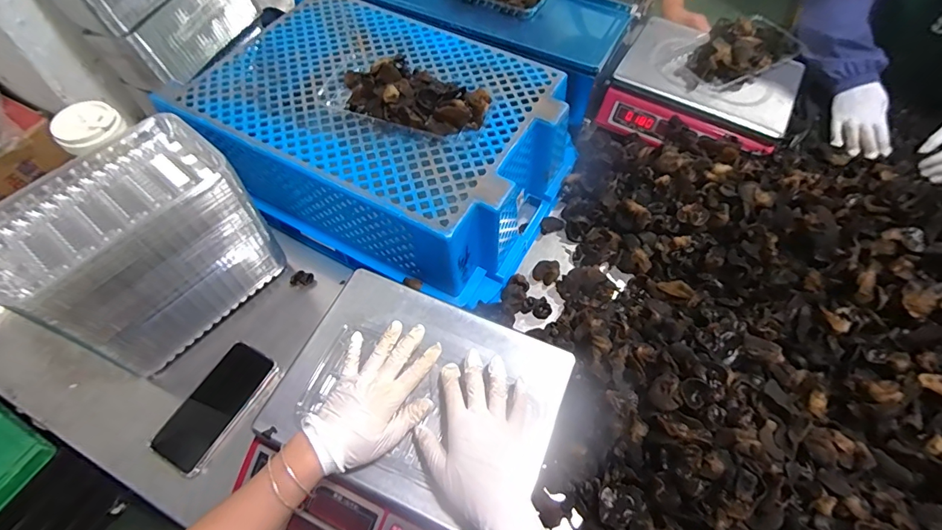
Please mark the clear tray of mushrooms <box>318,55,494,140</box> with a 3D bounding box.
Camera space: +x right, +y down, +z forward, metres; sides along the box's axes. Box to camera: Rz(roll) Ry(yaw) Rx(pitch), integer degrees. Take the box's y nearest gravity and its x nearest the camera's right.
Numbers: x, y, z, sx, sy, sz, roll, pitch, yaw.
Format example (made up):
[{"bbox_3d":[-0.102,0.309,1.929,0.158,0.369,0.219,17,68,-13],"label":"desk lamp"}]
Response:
[{"bbox_3d":[-0.090,-0.255,0.634,0.243,0.049,0.134,25,61,14],"label":"clear tray of mushrooms"}]

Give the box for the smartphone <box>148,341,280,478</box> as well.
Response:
[{"bbox_3d":[-0.328,0.178,0.576,0.082,0.015,0.155,25,61,14],"label":"smartphone"}]

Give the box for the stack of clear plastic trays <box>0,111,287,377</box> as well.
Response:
[{"bbox_3d":[-0.393,-0.012,0.561,0.136,0.216,0.241,35,64,19],"label":"stack of clear plastic trays"}]

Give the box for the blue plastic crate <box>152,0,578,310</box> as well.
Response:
[{"bbox_3d":[-0.131,-0.208,0.720,0.543,0.156,0.386,27,62,15],"label":"blue plastic crate"}]

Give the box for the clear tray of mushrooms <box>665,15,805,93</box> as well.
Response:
[{"bbox_3d":[0.465,-0.379,0.792,0.220,0.053,0.126,-22,61,-13],"label":"clear tray of mushrooms"}]

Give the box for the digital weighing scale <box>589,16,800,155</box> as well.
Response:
[{"bbox_3d":[0.422,-0.320,0.833,0.286,0.083,0.286,27,62,15],"label":"digital weighing scale"}]

